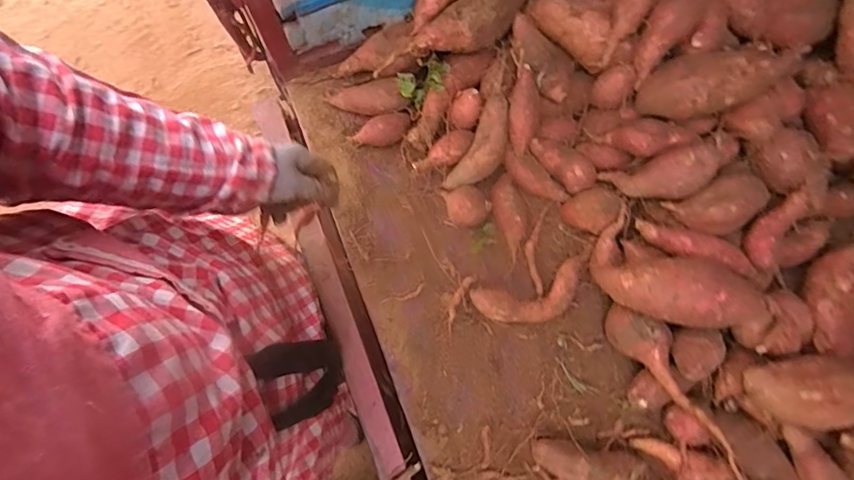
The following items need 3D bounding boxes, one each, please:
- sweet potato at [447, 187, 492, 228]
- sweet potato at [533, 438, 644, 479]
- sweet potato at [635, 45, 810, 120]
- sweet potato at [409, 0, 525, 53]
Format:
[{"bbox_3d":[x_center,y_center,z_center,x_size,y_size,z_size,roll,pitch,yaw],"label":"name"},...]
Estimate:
[{"bbox_3d":[0.053,-0.045,0.630,0.052,0.037,0.057,0,78,0],"label":"sweet potato"},{"bbox_3d":[0.194,0.276,0.550,0.125,0.052,0.053,8,78,1],"label":"sweet potato"},{"bbox_3d":[0.352,-0.197,0.560,0.178,0.061,0.076,-14,78,10],"label":"sweet potato"},{"bbox_3d":[0.059,-0.284,0.614,0.173,0.068,0.068,-34,80,-7],"label":"sweet potato"}]

